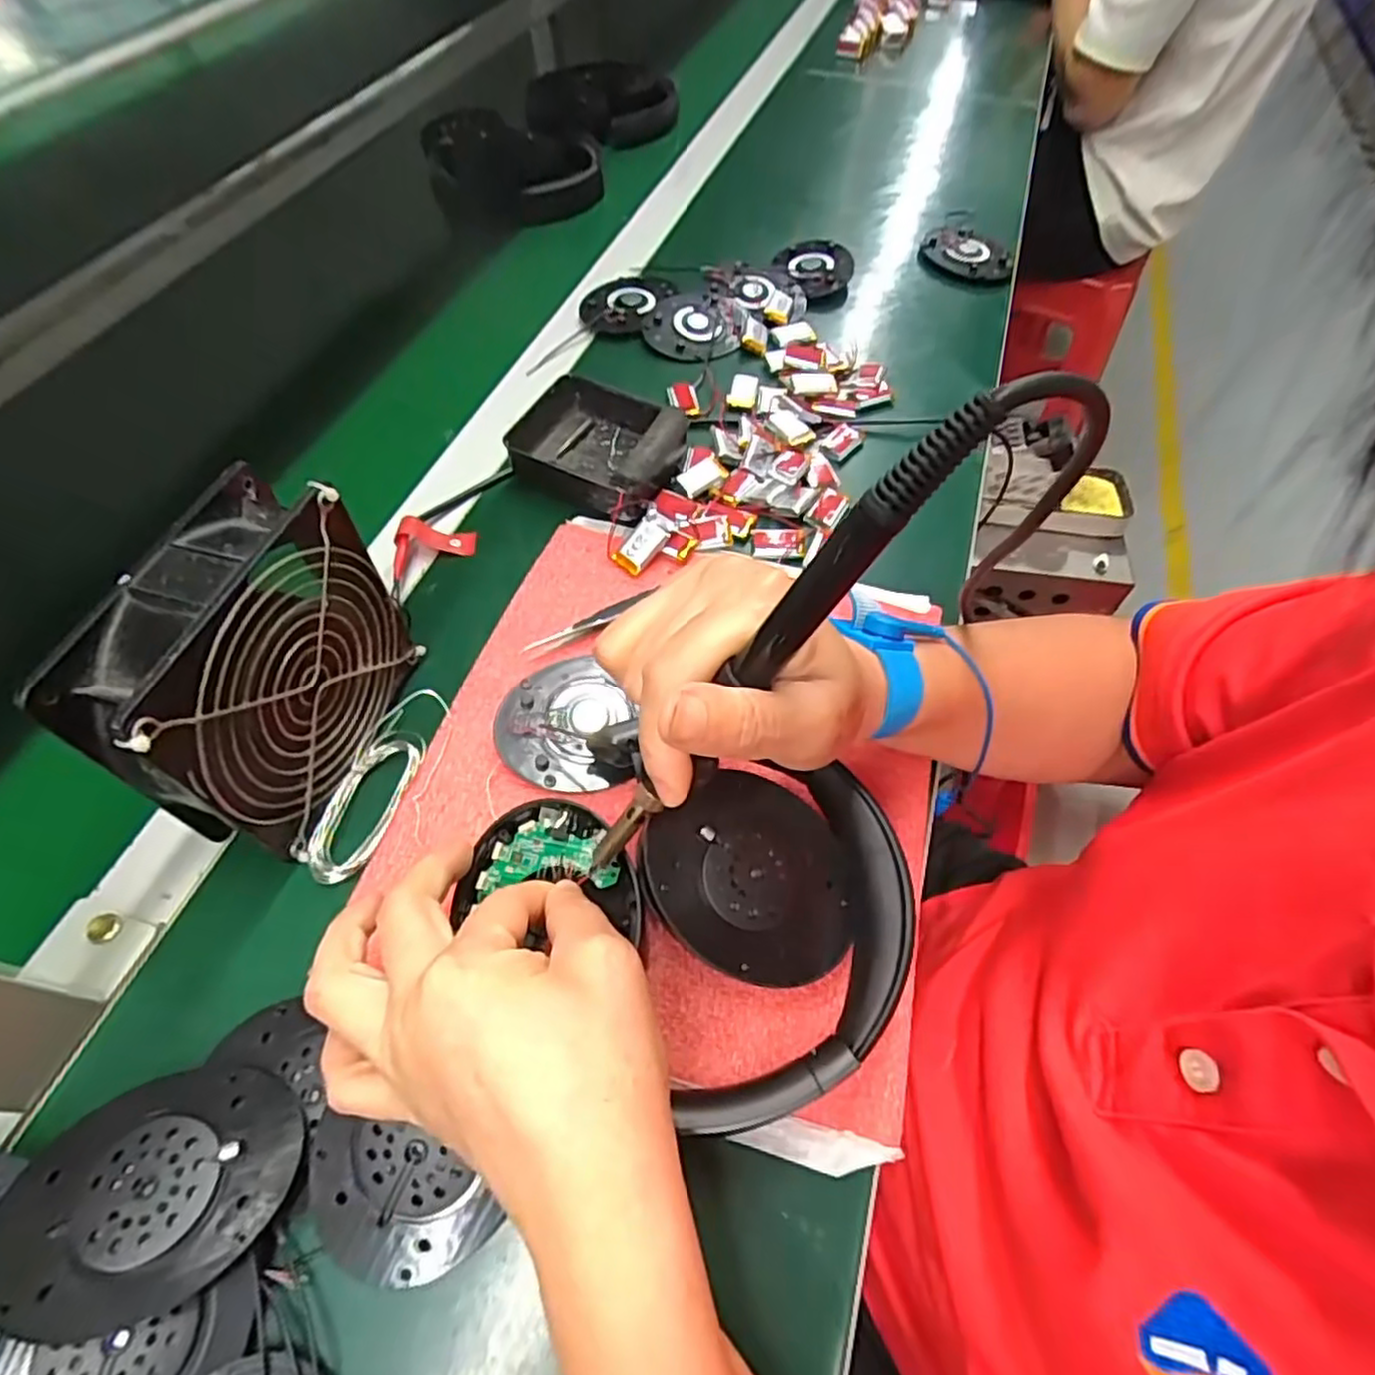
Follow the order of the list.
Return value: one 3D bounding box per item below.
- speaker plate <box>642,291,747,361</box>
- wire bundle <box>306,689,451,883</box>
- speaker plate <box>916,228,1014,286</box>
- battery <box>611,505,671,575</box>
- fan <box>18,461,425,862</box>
[{"bbox_3d":[0.005,-0.281,0.547,0.075,0.008,0.077,8,55,2],"label":"speaker plate"},{"bbox_3d":[-0.143,0.043,0.327,0.030,0.017,0.092,15,56,7],"label":"wire bundle"},{"bbox_3d":[0.252,-0.392,0.644,0.076,0.022,0.075,0,57,-1],"label":"speaker plate"},{"bbox_3d":[-0.025,-0.083,0.405,0.017,0.008,0.036,35,86,19],"label":"battery"},{"bbox_3d":[-0.174,-0.005,0.293,0.048,0.112,0.125,12,56,6],"label":"fan"}]

